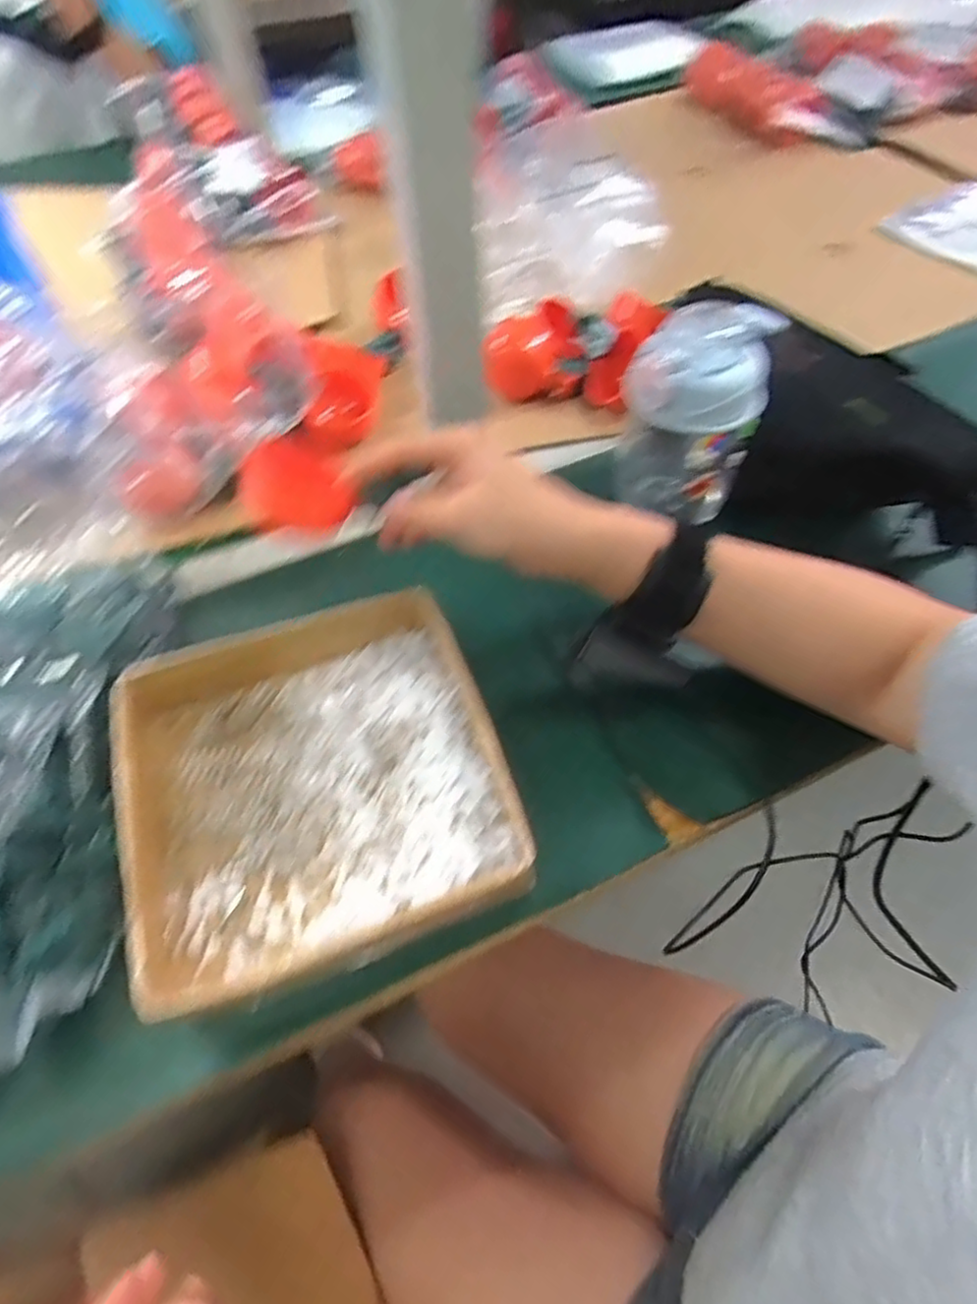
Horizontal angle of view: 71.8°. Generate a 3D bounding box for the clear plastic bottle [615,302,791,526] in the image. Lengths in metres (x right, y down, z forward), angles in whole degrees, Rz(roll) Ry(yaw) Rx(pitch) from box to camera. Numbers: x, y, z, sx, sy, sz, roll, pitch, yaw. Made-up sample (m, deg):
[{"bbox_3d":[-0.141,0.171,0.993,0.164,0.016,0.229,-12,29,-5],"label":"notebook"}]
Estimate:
[{"bbox_3d":[0.137,-0.161,0.466,0.087,0.145,0.095,17,58,14],"label":"clear plastic bottle"}]

